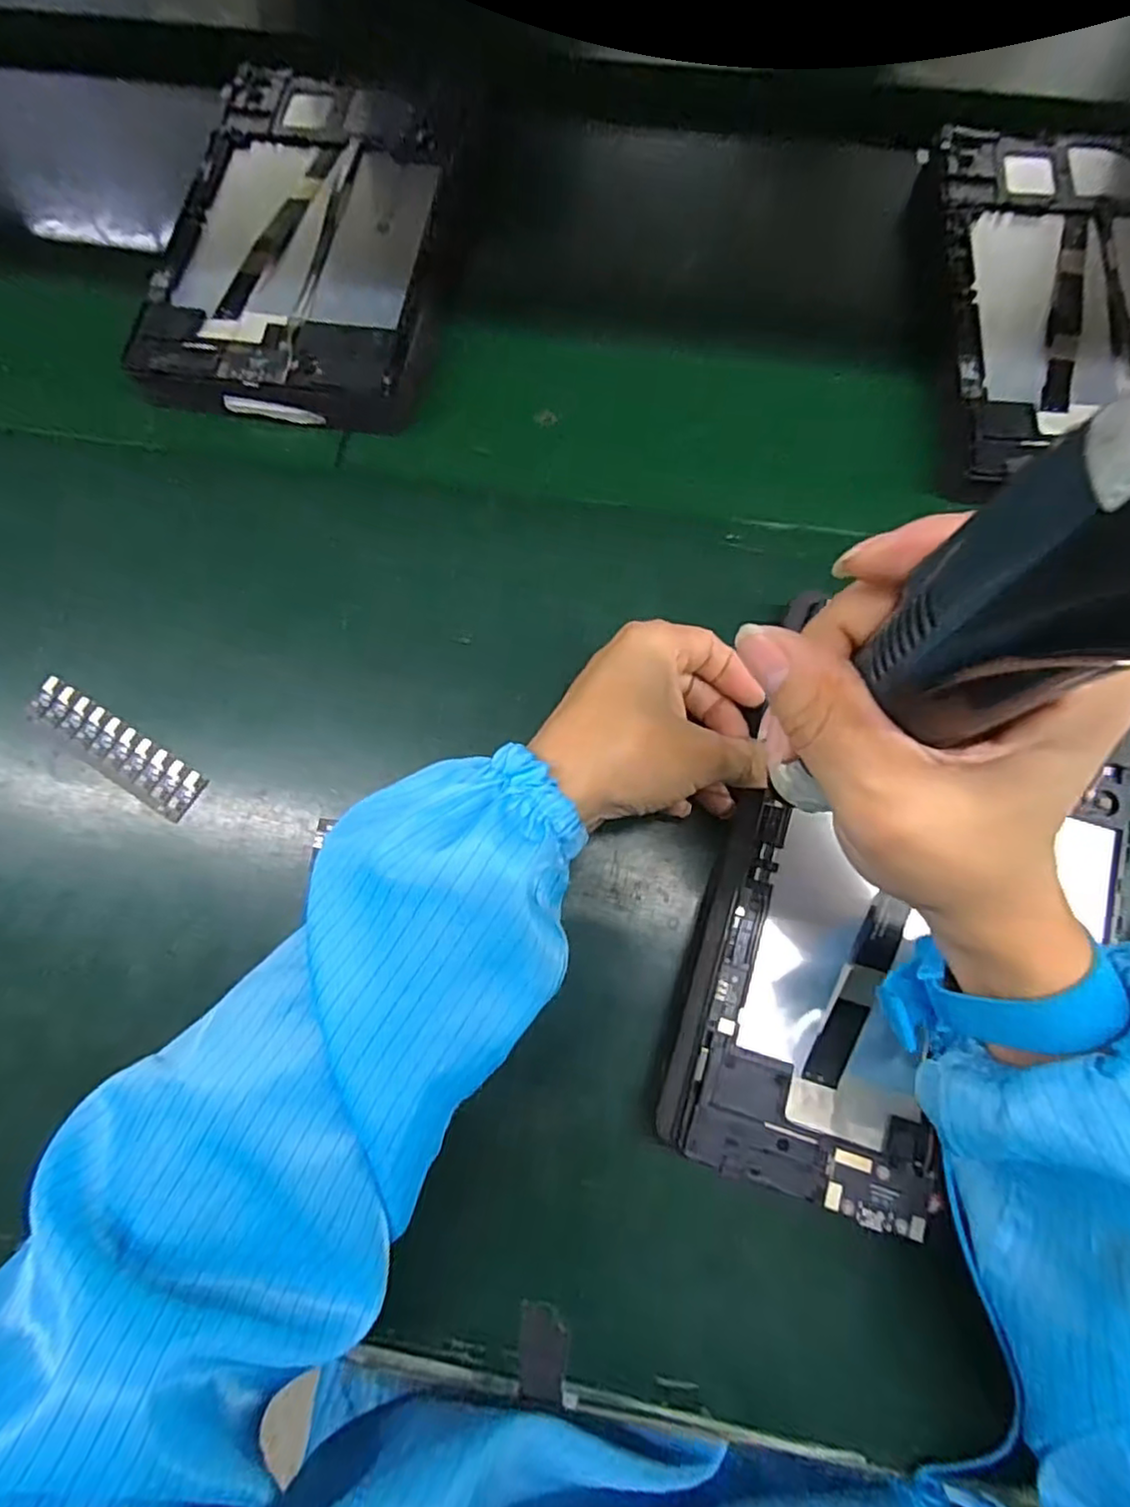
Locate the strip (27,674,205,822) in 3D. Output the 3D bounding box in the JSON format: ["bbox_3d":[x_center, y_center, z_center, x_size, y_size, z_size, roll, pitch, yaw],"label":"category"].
[{"bbox_3d":[-0.211,-0.002,0.309,0.092,0.004,0.024,31,77,9],"label":"strip"}]

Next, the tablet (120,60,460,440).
[{"bbox_3d":[-0.144,-0.293,0.369,0.147,0.019,0.237,6,79,3],"label":"tablet"}]

